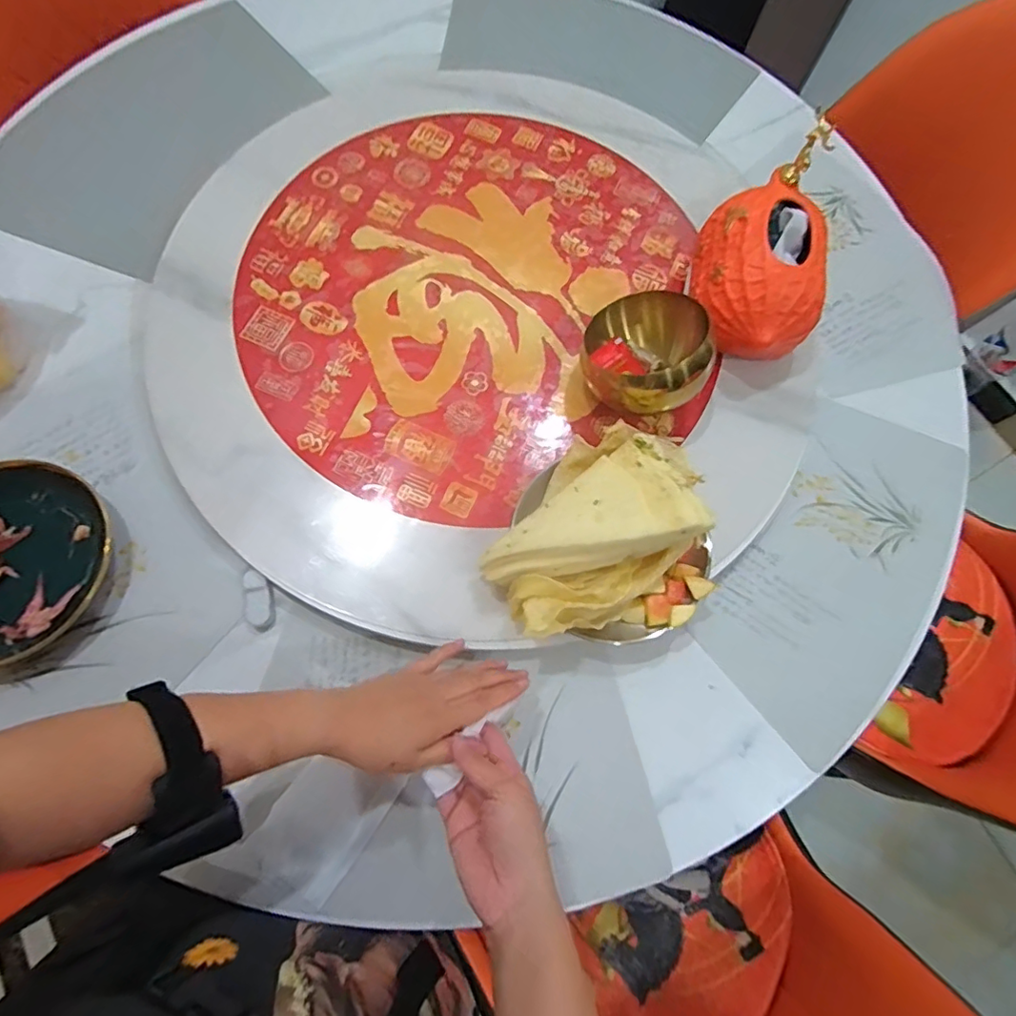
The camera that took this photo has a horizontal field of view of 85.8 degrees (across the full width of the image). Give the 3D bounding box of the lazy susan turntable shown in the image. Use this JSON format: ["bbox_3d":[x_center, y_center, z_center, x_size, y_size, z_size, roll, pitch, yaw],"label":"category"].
[{"bbox_3d":[-0.040,-0.231,0.648,0.698,0.028,0.731,2,73,-5],"label":"lazy susan turntable"}]

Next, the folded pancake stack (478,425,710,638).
[{"bbox_3d":[0.090,0.017,0.508,0.142,0.063,0.228,33,77,12],"label":"folded pancake stack"}]

